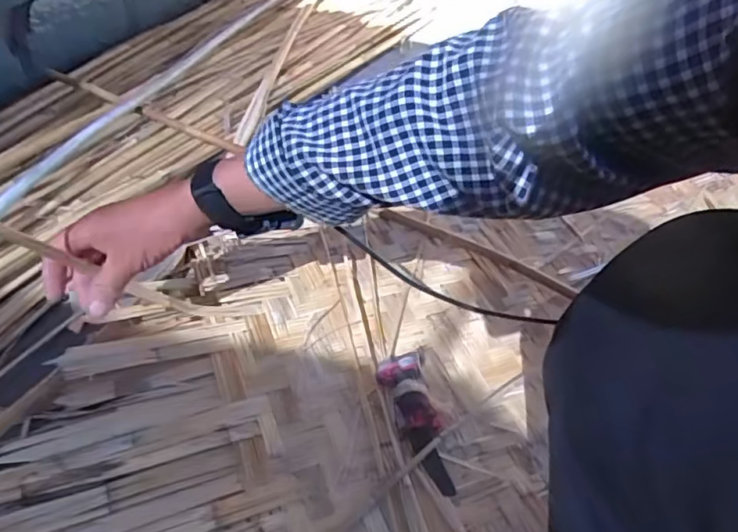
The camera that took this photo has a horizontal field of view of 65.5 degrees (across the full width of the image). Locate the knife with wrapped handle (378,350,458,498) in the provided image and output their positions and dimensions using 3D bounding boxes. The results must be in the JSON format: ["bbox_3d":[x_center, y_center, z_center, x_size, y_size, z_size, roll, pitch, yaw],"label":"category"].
[{"bbox_3d":[0.046,0.151,0.565,0.048,0.031,0.142,-7,44,-16],"label":"knife with wrapped handle"}]

